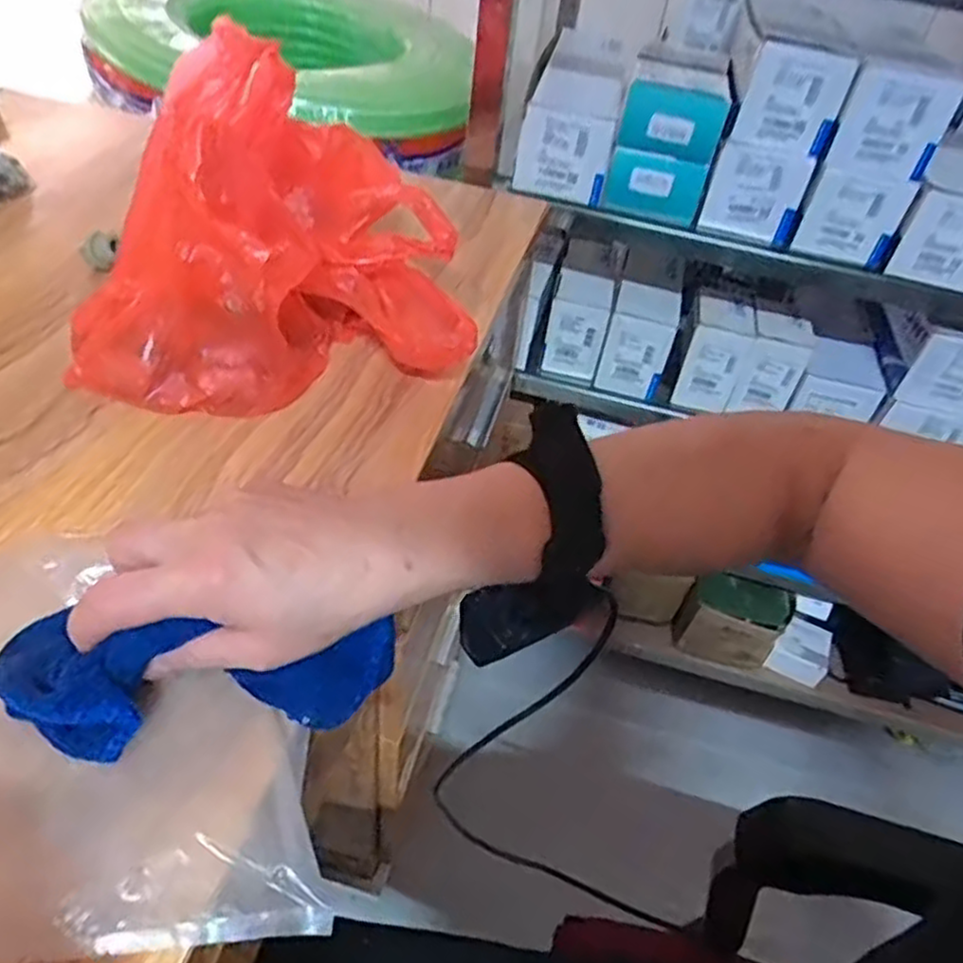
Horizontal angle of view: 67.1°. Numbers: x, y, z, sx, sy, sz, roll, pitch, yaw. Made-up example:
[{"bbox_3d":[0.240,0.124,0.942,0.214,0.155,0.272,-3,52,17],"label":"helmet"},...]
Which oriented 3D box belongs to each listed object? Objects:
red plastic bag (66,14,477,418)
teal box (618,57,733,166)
[{"bbox_3d":[-0.124,-0.156,0.421,0.216,0.179,0.179,-6,45,-13],"label":"red plastic bag"},{"bbox_3d":[0.186,-0.358,0.695,0.089,0.055,0.116,14,44,4],"label":"teal box"}]

